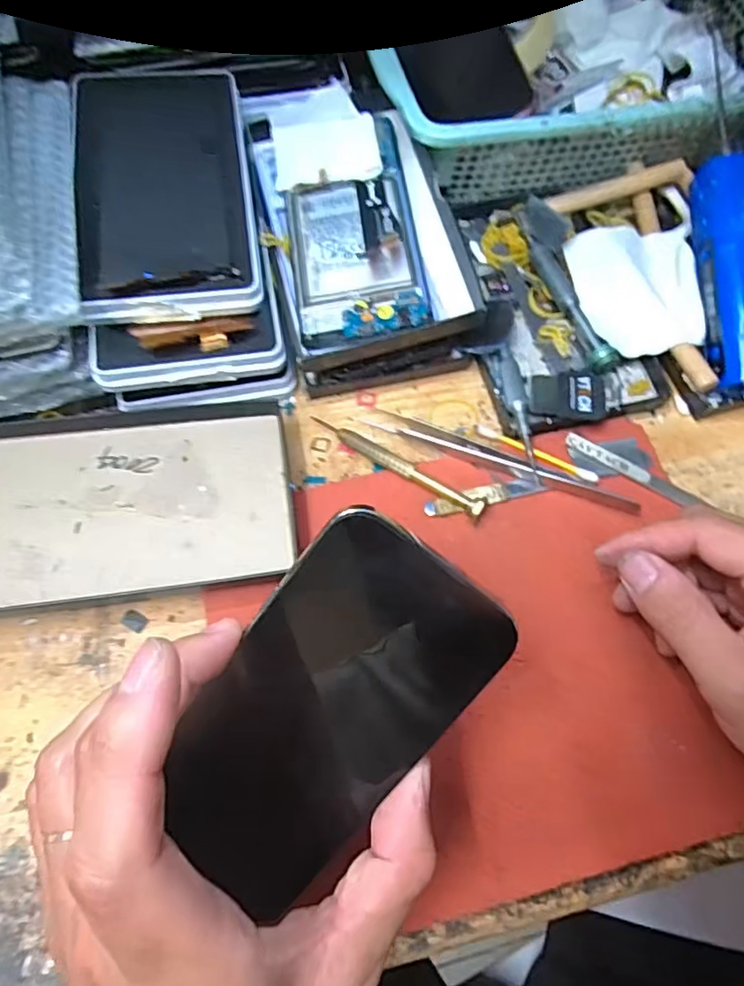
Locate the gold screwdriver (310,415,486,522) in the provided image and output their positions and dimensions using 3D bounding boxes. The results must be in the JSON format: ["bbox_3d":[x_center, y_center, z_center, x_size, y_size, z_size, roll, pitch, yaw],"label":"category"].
[{"bbox_3d":[0.014,-0.016,0.333,0.109,0.011,0.012,30,74,21],"label":"gold screwdriver"}]

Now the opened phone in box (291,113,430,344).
[{"bbox_3d":[-0.011,-0.145,0.339,0.069,0.009,0.135,-7,66,-4],"label":"opened phone in box"}]

